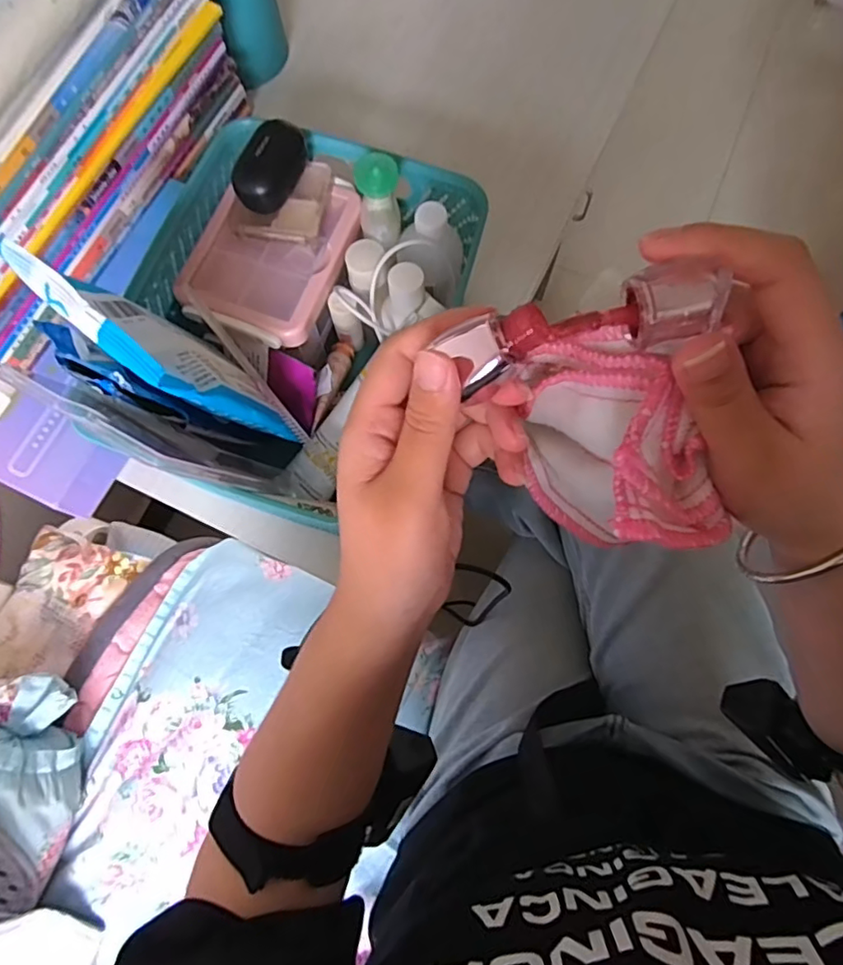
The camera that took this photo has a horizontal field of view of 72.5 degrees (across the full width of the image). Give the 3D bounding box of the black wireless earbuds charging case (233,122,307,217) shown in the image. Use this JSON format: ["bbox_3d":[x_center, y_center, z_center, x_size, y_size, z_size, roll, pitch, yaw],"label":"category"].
[{"bbox_3d":[-0.096,-0.200,0.364,0.024,0.027,0.053,28,77,8],"label":"black wireless earbuds charging case"}]

